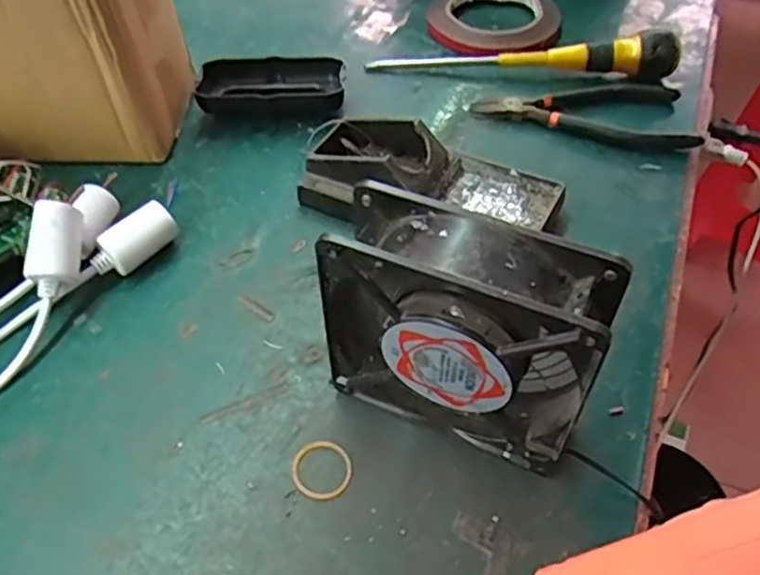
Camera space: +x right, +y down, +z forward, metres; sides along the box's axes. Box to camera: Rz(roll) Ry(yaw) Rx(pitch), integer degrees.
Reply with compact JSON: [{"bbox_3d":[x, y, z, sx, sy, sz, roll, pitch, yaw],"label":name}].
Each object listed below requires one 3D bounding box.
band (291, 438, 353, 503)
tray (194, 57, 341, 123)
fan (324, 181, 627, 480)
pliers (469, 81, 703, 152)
[{"bbox_3d":[-0.028,0.089,0.328,0.031,0.004,0.030,-1,50,1],"label":"band"},{"bbox_3d":[-0.082,-0.152,0.511,0.106,0.027,0.047,-3,50,-1],"label":"tray"},{"bbox_3d":[0.036,0.023,0.305,0.117,0.122,0.040,18,53,15],"label":"fan"},{"bbox_3d":[0.149,-0.125,0.492,0.149,0.015,0.073,-1,50,1],"label":"pliers"}]

